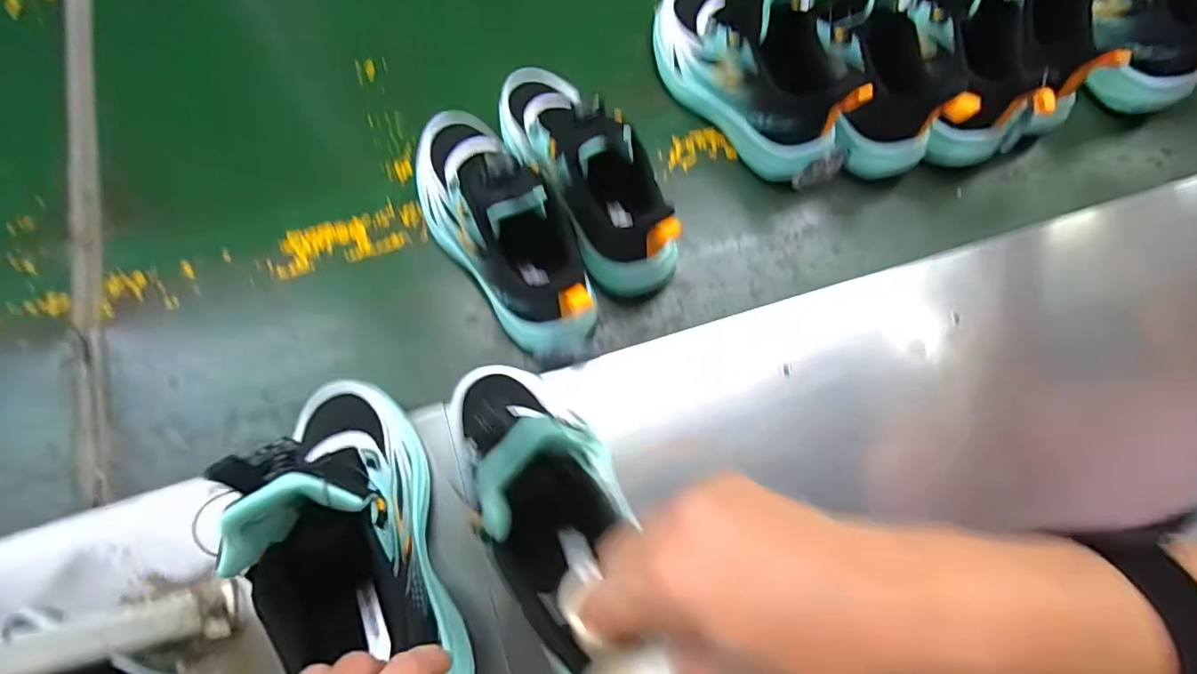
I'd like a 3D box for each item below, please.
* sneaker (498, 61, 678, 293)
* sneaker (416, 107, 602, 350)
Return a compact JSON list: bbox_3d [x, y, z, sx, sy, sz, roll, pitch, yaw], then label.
[{"bbox_3d":[-0.007,-0.138,0.435,0.089,0.117,0.217,-31,72,-9],"label":"sneaker"},{"bbox_3d":[-0.078,-0.093,0.410,0.086,0.113,0.218,-33,72,-10],"label":"sneaker"}]

